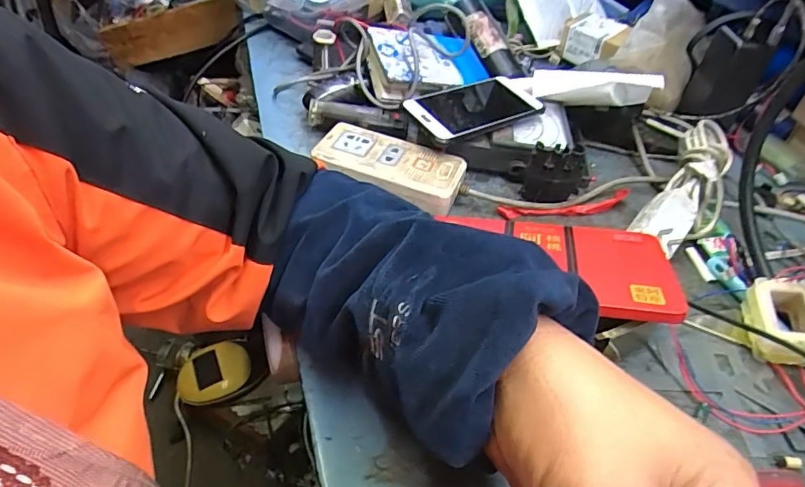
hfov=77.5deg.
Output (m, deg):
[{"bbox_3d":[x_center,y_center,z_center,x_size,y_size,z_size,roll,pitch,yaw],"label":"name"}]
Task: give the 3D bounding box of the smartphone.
[{"bbox_3d":[0.085,-0.150,0.550,0.151,0.013,0.074,-23,61,-29],"label":"smartphone"}]

